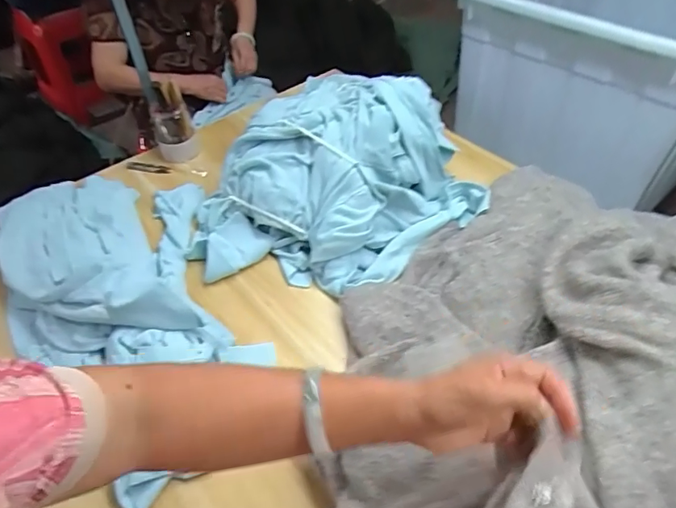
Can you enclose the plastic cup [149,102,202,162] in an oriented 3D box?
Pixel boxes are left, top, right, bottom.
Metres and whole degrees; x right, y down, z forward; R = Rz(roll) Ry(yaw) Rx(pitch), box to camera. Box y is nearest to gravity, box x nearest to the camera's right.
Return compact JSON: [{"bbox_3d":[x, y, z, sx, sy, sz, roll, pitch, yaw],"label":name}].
[{"bbox_3d":[-0.338,-0.246,1.019,0.080,0.125,0.067,-22,49,-16],"label":"plastic cup"}]

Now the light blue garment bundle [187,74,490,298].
[{"bbox_3d":[-0.020,-0.125,0.834,0.458,0.189,0.353,-27,51,-20],"label":"light blue garment bundle"}]

